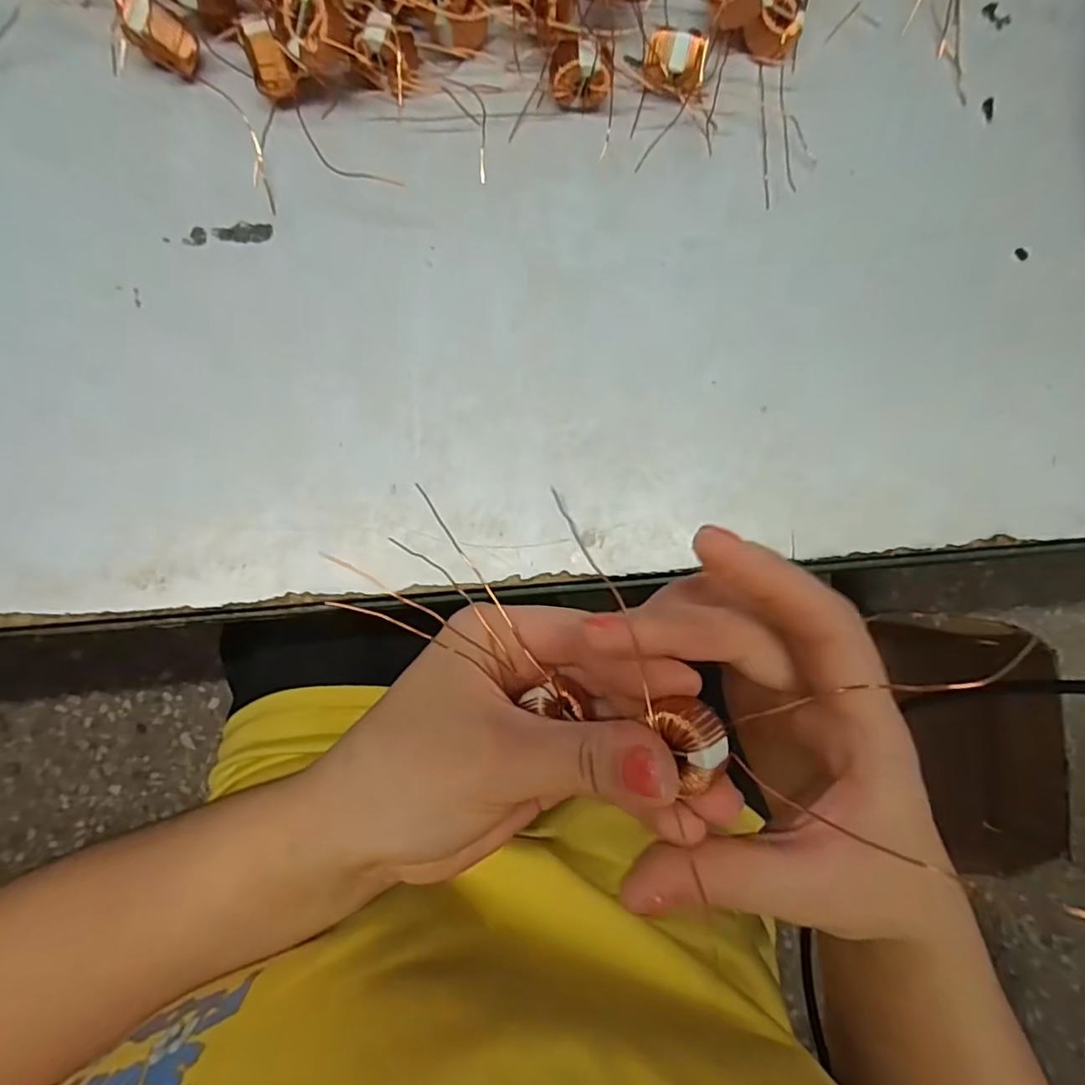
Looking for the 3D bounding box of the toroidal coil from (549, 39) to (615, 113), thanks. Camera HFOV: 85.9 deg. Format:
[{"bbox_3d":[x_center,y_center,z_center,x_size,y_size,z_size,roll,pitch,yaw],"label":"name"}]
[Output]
[{"bbox_3d":[0.016,-0.191,0.239,0.025,0.025,0.011,-2,84,-5],"label":"toroidal coil"}]

